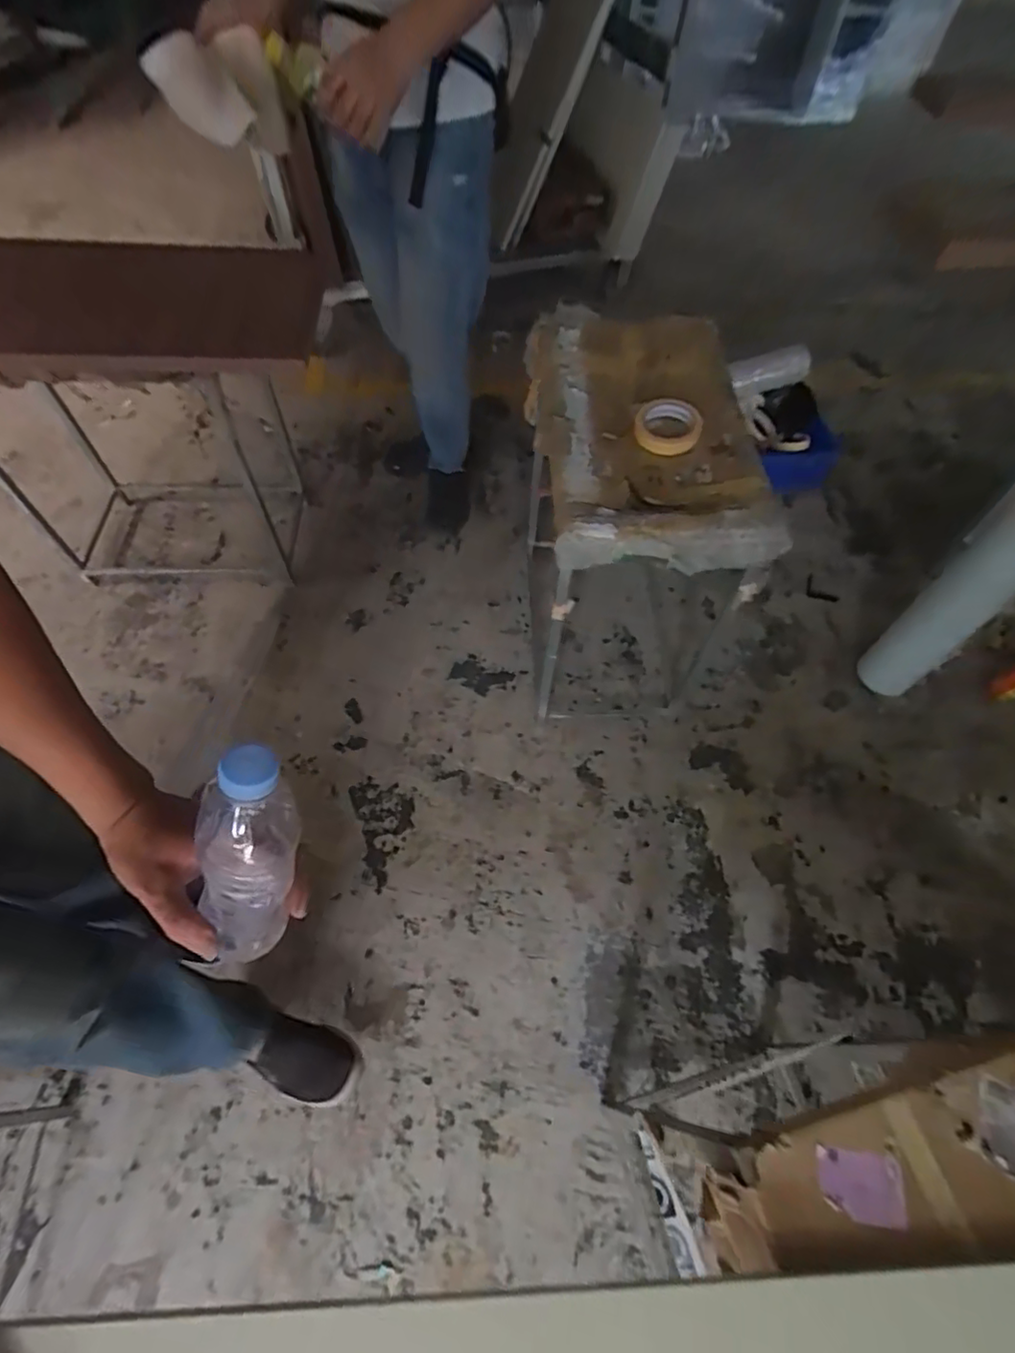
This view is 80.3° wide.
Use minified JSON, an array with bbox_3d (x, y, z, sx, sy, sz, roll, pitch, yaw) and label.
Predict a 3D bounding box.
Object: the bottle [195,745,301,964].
[{"bbox_3d":[-0.167,0.124,0.389,0.052,0.206,0.053,12,37,-9],"label":"bottle"}]

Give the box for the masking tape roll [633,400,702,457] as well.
[{"bbox_3d":[0.242,-0.375,0.916,0.097,0.019,0.094,-1,75,2],"label":"masking tape roll"}]

